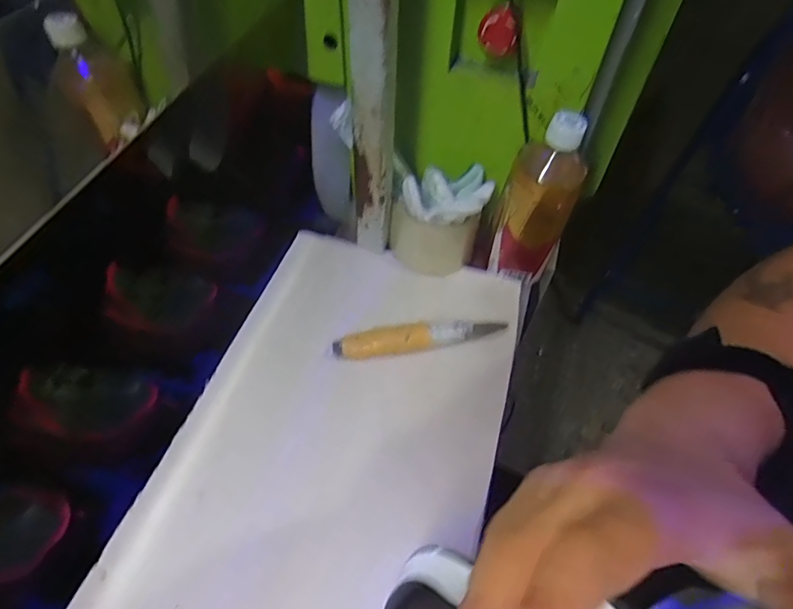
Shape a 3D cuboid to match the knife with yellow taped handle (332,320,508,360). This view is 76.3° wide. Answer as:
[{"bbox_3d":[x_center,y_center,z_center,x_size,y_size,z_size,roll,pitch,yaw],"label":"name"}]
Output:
[{"bbox_3d":[0.023,0.032,0.477,0.162,0.024,0.025,-9,54,-8],"label":"knife with yellow taped handle"}]

